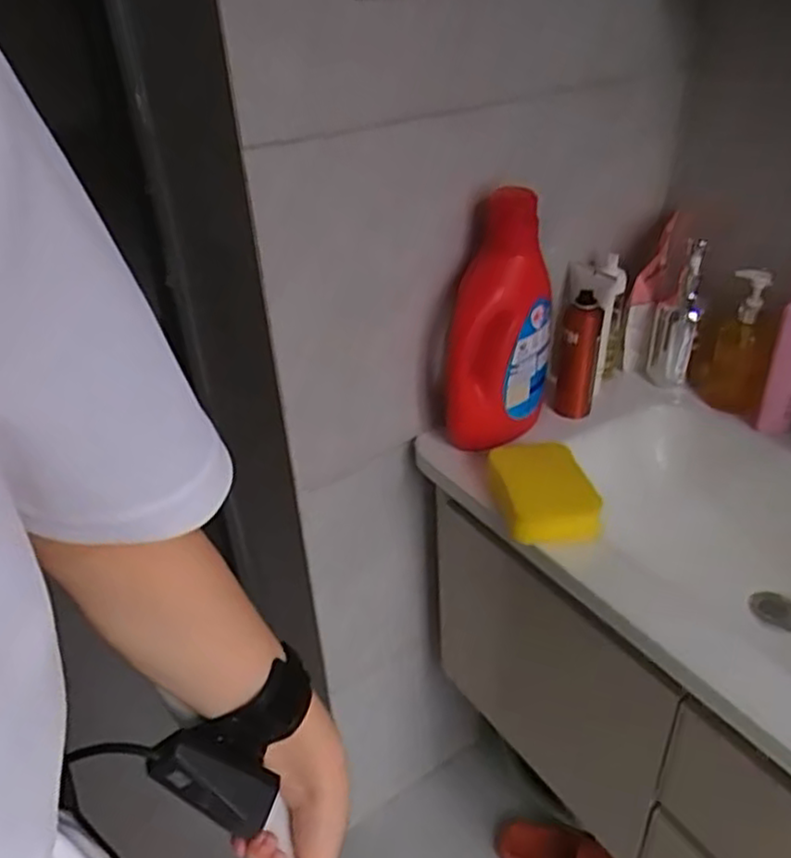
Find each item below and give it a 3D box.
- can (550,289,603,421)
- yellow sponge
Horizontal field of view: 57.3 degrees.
[{"bbox_3d":[0.223,-0.086,0.893,0.047,0.162,0.057,5,36,12],"label":"can"},{"bbox_3d":[0.158,0.068,0.777,0.095,0.043,0.120,-6,35,-4],"label":"yellow sponge"}]

